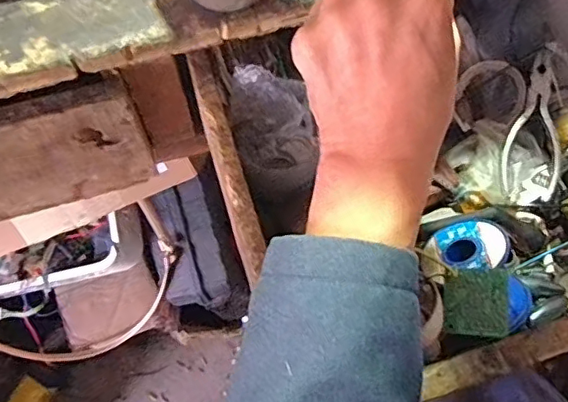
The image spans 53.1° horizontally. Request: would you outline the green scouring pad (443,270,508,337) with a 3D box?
[{"bbox_3d":[0.125,0.066,0.373,0.039,0.005,0.041,-2,81,25],"label":"green scouring pad"}]

